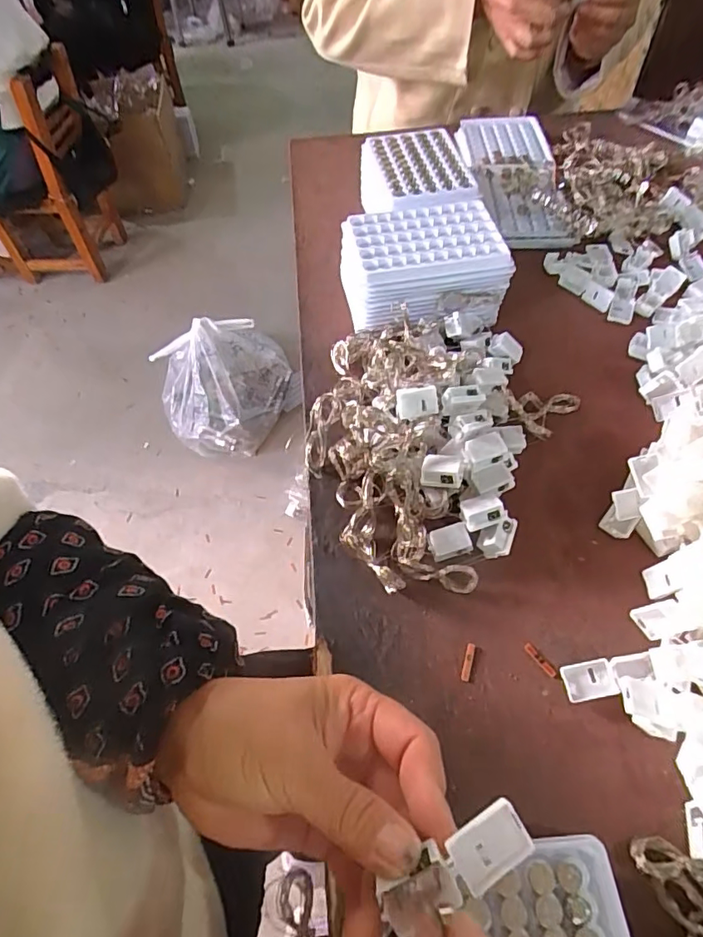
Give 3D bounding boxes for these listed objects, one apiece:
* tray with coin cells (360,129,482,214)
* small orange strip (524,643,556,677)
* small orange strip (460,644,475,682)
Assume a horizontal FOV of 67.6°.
[{"bbox_3d":[0.062,-0.288,0.520,0.104,0.027,0.141,-6,56,0],"label":"tray with coin cells"},{"bbox_3d":[0.113,0.115,0.314,0.005,0.004,0.023,-31,59,-15],"label":"small orange strip"},{"bbox_3d":[0.070,0.116,0.314,0.005,0.004,0.022,13,58,14],"label":"small orange strip"}]

